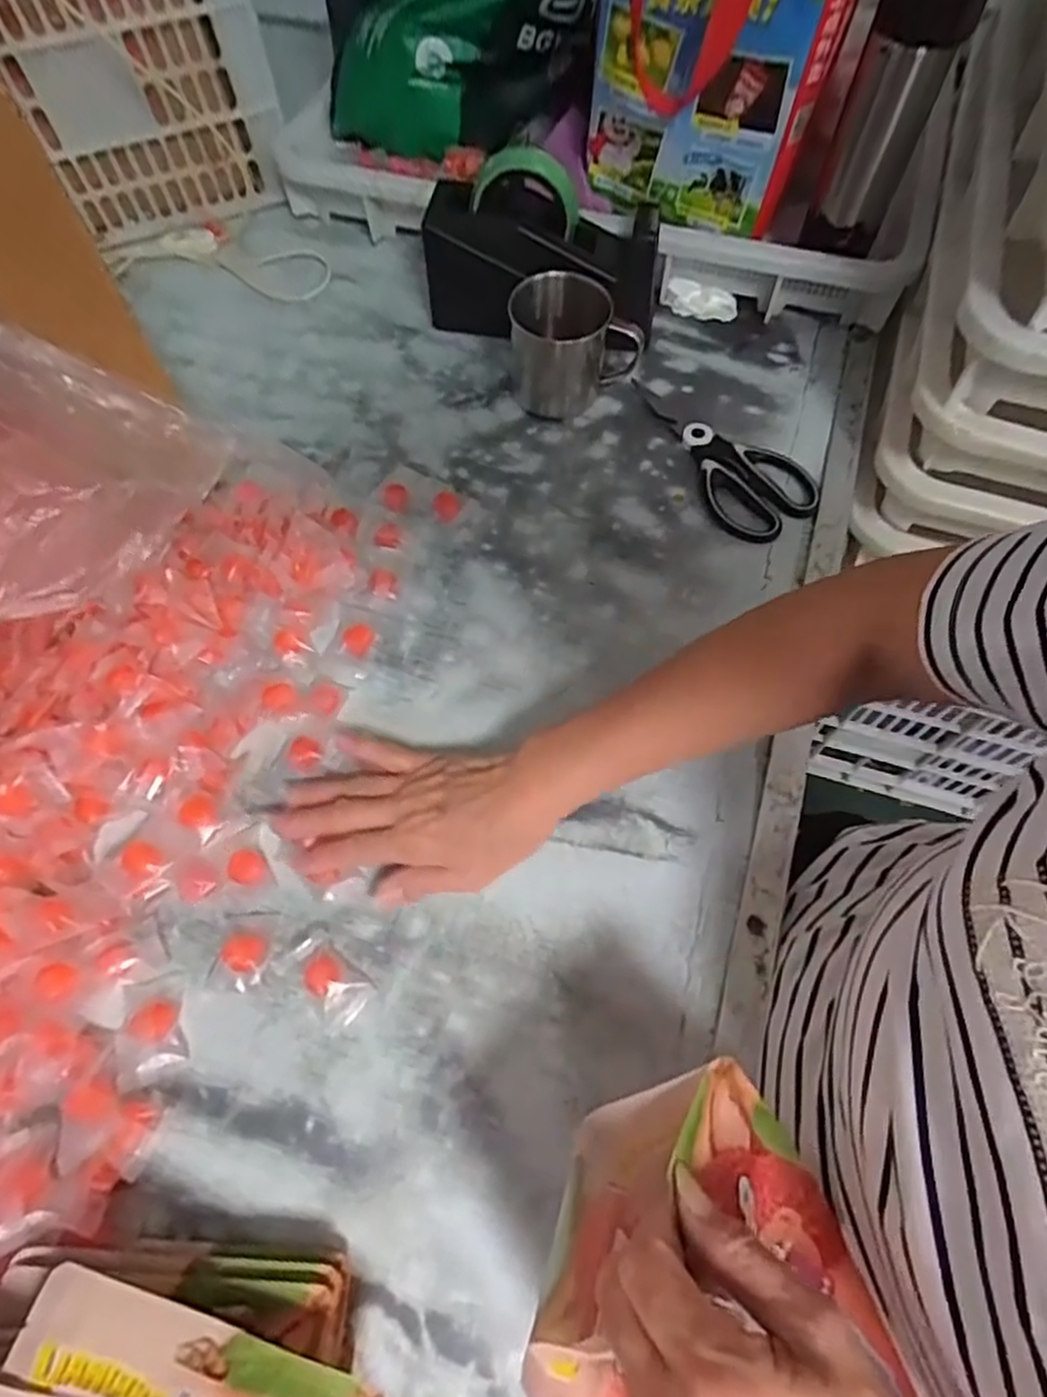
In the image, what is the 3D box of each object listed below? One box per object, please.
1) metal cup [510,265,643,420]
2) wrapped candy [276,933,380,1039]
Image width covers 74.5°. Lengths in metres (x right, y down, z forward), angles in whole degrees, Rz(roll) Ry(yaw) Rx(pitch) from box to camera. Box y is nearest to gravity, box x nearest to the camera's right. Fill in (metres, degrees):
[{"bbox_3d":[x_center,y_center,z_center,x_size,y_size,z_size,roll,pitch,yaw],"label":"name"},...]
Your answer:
[{"bbox_3d":[0.041,-0.293,0.578,0.112,0.082,0.081,7,64,4],"label":"metal cup"},{"bbox_3d":[-0.115,0.161,0.397,0.056,0.011,0.032,38,70,17],"label":"wrapped candy"}]

